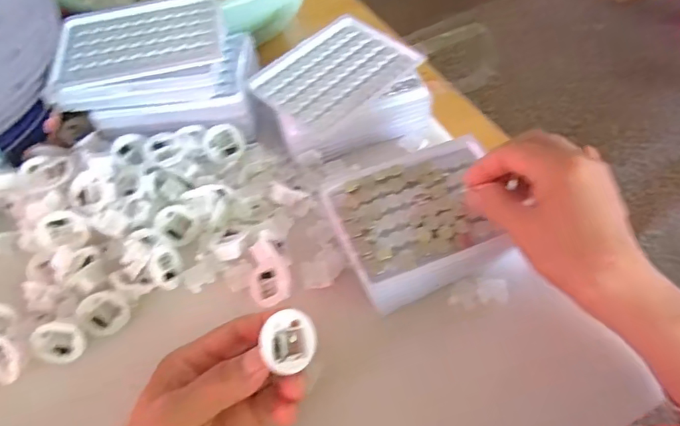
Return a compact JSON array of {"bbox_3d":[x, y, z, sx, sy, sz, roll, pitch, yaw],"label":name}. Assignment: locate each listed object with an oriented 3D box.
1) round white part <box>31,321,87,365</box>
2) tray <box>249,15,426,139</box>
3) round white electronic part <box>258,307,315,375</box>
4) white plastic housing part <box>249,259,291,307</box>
[{"bbox_3d":[-0.191,0.087,0.338,0.031,0.012,0.031,-3,101,-15],"label":"round white part"},{"bbox_3d":[-0.004,-0.121,0.427,0.092,0.013,0.127,39,66,24],"label":"tray"},{"bbox_3d":[-0.029,0.070,0.270,0.031,0.008,0.032,10,71,-33],"label":"round white electronic part"},{"bbox_3d":[-0.051,0.051,0.358,0.028,0.008,0.031,-14,73,8],"label":"white plastic housing part"}]

